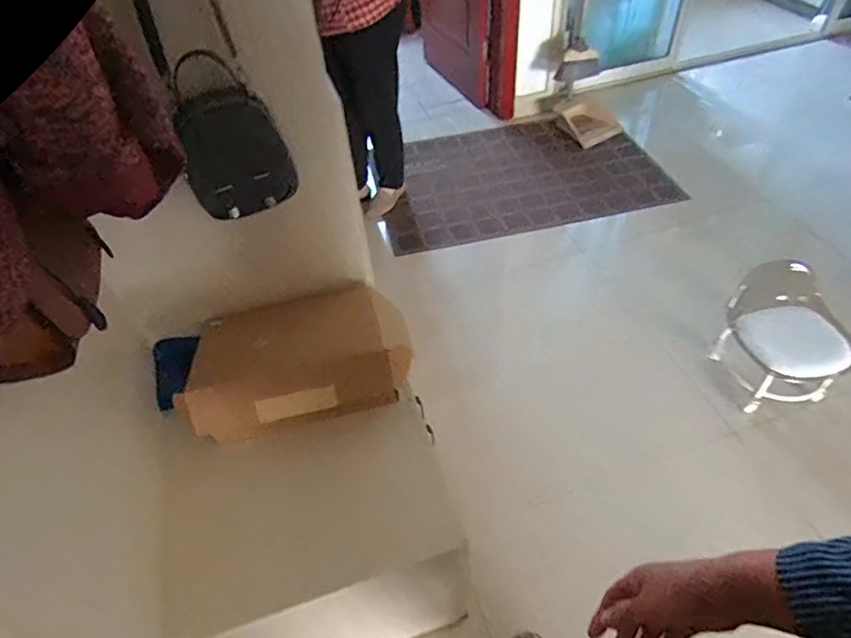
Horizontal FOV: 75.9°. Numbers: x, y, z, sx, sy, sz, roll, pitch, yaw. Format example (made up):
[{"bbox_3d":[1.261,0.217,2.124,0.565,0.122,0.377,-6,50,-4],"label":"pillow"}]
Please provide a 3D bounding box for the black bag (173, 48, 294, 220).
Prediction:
[{"bbox_3d":[-0.296,-0.271,0.831,0.152,0.221,0.055,-25,50,-18],"label":"black bag"}]

